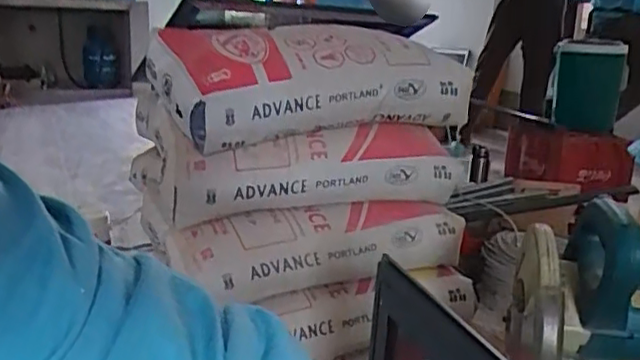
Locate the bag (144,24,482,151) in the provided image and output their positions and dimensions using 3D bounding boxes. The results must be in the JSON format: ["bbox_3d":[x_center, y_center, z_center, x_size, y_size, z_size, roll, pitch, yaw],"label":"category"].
[{"bbox_3d":[-0.016,-0.192,1.176,0.534,0.175,0.292,-4,15,-23],"label":"bag"}]

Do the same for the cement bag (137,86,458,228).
[{"bbox_3d":[-0.053,-0.050,1.220,0.541,0.135,0.339,-4,15,-22],"label":"cement bag"}]

